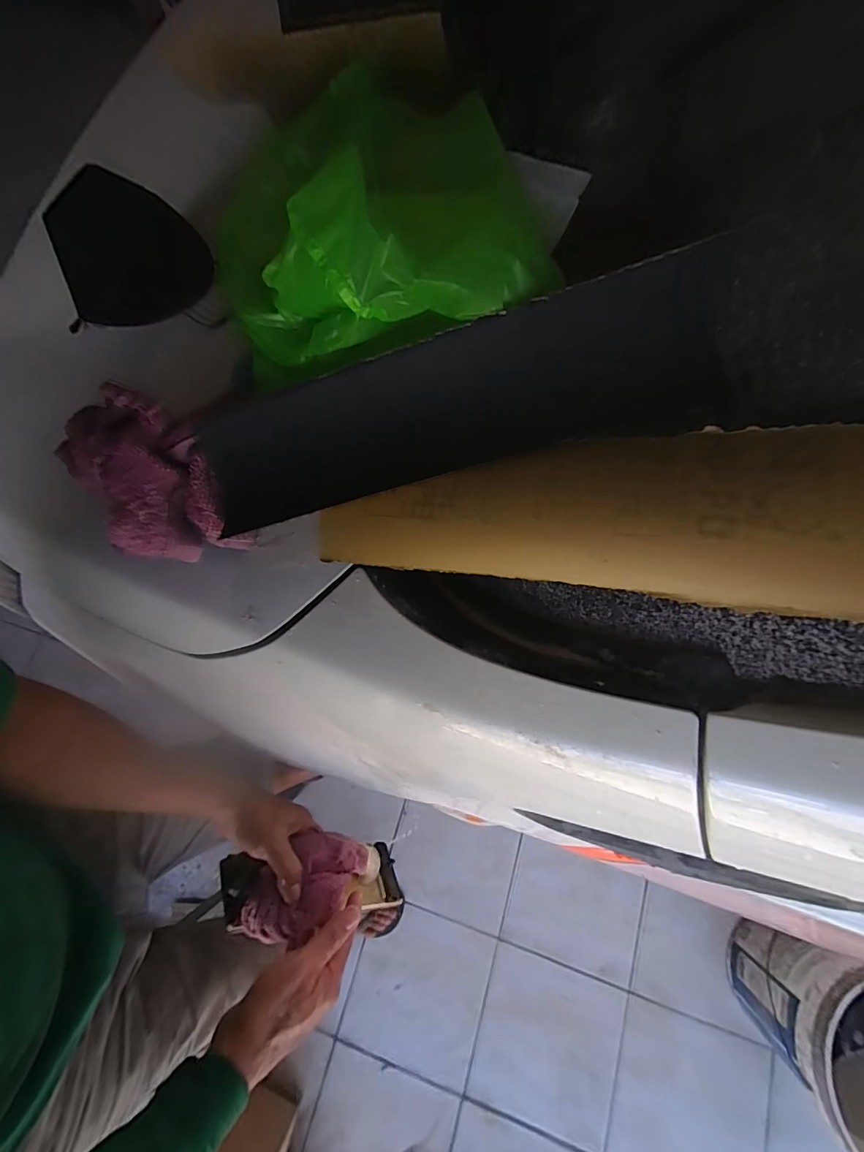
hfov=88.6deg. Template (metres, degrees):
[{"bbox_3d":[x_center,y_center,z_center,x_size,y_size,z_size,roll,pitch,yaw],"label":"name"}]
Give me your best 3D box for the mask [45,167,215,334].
[{"bbox_3d":[-0.251,-0.273,0.363,0.109,0.051,0.118,-26,73,-3],"label":"mask"}]

